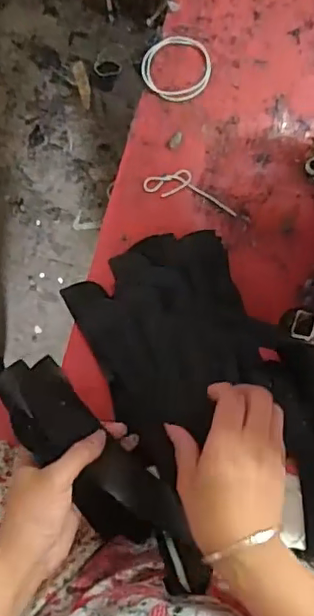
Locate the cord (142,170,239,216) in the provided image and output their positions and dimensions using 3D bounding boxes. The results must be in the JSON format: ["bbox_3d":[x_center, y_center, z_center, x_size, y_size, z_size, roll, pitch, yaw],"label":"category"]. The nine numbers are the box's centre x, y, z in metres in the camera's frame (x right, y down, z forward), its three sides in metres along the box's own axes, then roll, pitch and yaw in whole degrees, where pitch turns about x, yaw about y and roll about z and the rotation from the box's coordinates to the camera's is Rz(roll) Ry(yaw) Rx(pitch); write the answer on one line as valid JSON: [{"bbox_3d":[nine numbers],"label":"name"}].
[{"bbox_3d":[0.031,-0.101,0.489,0.082,0.007,0.025,15,89,-7],"label":"cord"}]

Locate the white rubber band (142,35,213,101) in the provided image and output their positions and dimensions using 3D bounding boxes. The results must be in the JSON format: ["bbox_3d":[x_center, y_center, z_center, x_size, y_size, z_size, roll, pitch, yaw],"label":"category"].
[{"bbox_3d":[0.017,-0.204,0.489,0.057,0.007,0.057,0,91,-7],"label":"white rubber band"}]

